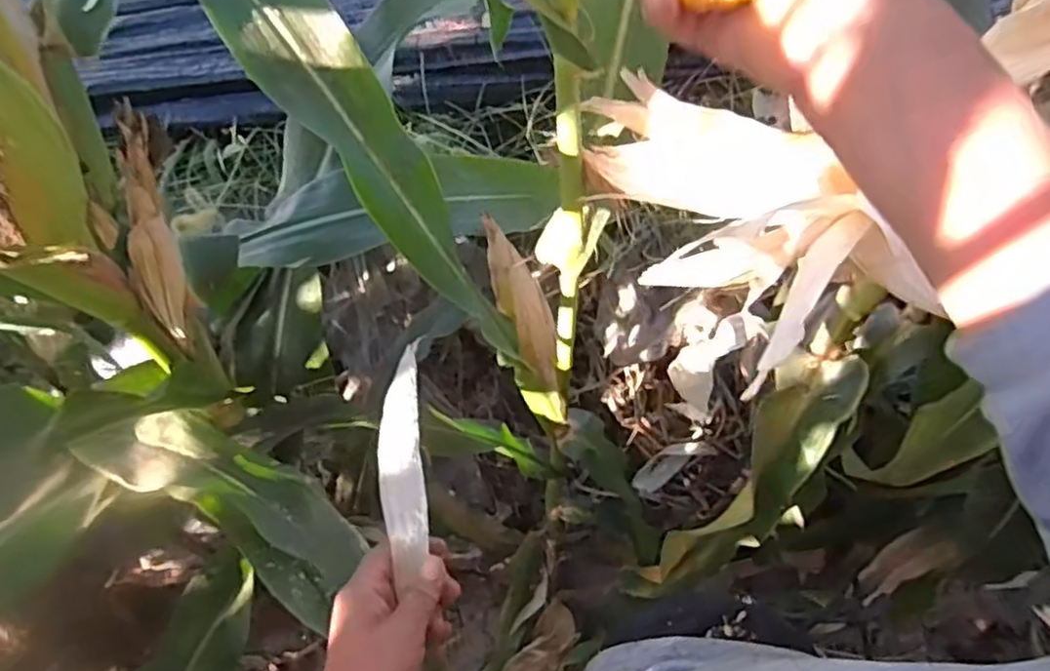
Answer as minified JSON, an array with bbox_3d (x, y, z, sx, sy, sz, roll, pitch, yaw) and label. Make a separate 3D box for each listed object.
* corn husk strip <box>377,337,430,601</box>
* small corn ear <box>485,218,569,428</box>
[{"bbox_3d":[-0.086,0.084,0.480,0.030,0.017,0.173,-7,63,-1],"label":"corn husk strip"},{"bbox_3d":[0.004,-0.004,0.676,0.047,0.233,0.046,-21,27,-9],"label":"small corn ear"}]

